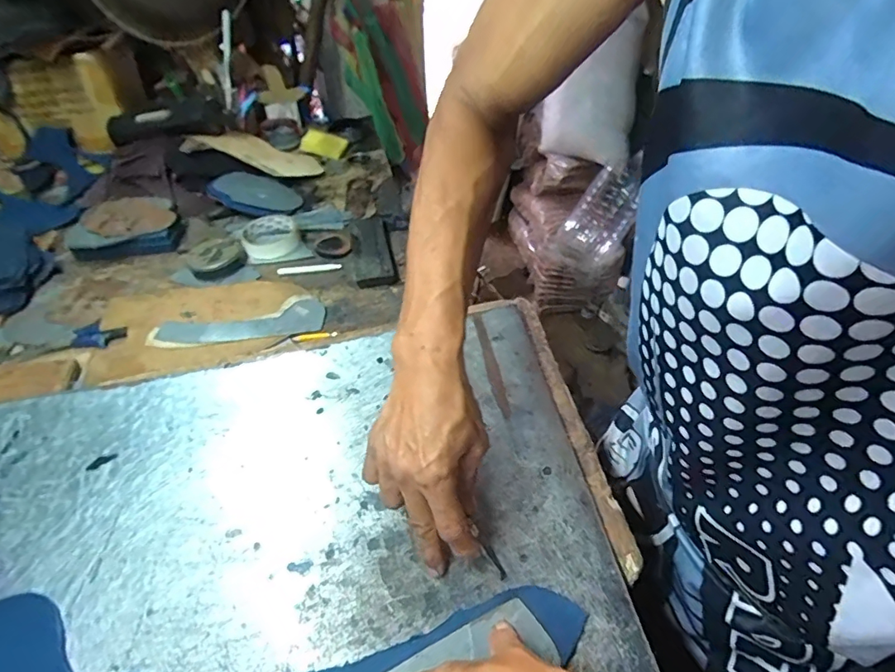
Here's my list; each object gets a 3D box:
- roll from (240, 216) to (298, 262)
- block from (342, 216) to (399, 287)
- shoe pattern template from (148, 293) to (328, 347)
[{"bbox_3d":[-0.280,-0.154,0.783,0.085,0.032,0.095,-17,48,-15],"label":"roll"},{"bbox_3d":[-0.116,-0.127,0.728,0.064,0.015,0.176,-9,46,-8],"label":"block"},{"bbox_3d":[-0.265,-0.018,0.634,0.212,0.010,0.066,-7,46,-6],"label":"shoe pattern template"}]

